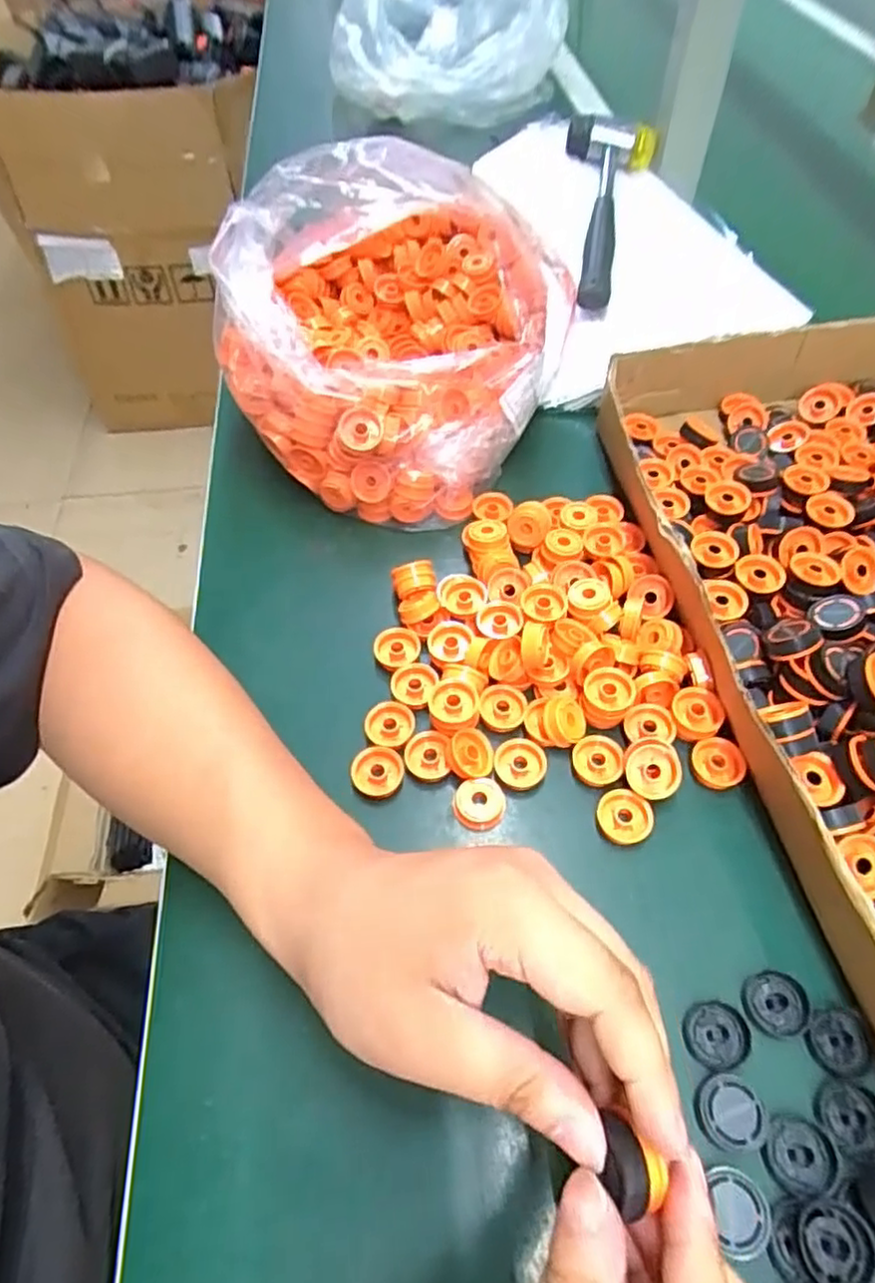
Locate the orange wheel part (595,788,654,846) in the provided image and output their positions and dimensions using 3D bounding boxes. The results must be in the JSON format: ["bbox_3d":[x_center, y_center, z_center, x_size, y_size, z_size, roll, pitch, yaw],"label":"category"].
[{"bbox_3d":[0.091,0.086,0.333,0.026,0.010,0.025,17,79,20],"label":"orange wheel part"}]

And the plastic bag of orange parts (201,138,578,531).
[{"bbox_3d":[-0.025,-0.224,0.442,0.201,0.148,0.226,22,58,15],"label":"plastic bag of orange parts"}]

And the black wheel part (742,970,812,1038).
[{"bbox_3d":[0.143,0.152,0.287,0.024,0.010,0.022,18,57,12],"label":"black wheel part"}]

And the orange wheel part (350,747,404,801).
[{"bbox_3d":[-0.031,0.067,0.347,0.026,0.006,0.026,0,55,0],"label":"orange wheel part"}]

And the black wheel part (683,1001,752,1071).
[{"bbox_3d":[0.115,0.162,0.280,0.023,0.010,0.024,0,55,0],"label":"black wheel part"}]

